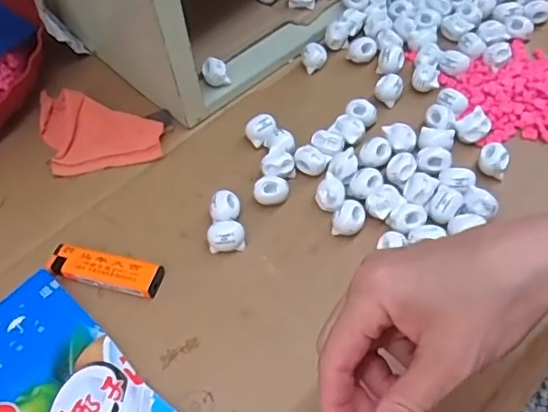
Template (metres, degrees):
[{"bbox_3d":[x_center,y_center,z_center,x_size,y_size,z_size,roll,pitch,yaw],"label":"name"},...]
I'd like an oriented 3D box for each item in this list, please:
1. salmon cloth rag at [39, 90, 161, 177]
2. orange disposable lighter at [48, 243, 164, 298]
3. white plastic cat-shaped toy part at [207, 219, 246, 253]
[{"bbox_3d":[-0.159,-0.060,0.469,0.128,0.026,0.067,18,57,17],"label":"salmon cloth rag"},{"bbox_3d":[-0.118,0.045,0.396,0.081,0.012,0.023,10,55,11],"label":"orange disposable lighter"},{"bbox_3d":[-0.034,0.022,0.404,0.026,0.019,0.022,-2,53,2],"label":"white plastic cat-shaped toy part"}]

